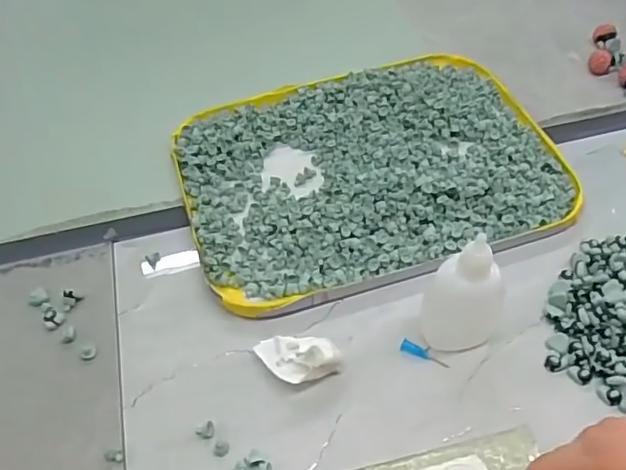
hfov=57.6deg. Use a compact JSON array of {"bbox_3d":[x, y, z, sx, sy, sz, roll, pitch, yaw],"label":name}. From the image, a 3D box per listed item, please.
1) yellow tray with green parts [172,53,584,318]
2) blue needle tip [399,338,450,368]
[{"bbox_3d":[0.041,-0.056,0.427,0.269,0.024,0.199,-16,54,-9],"label":"yellow tray with green parts"},{"bbox_3d":[0.067,0.071,0.341,0.030,0.005,0.007,21,57,18],"label":"blue needle tip"}]

